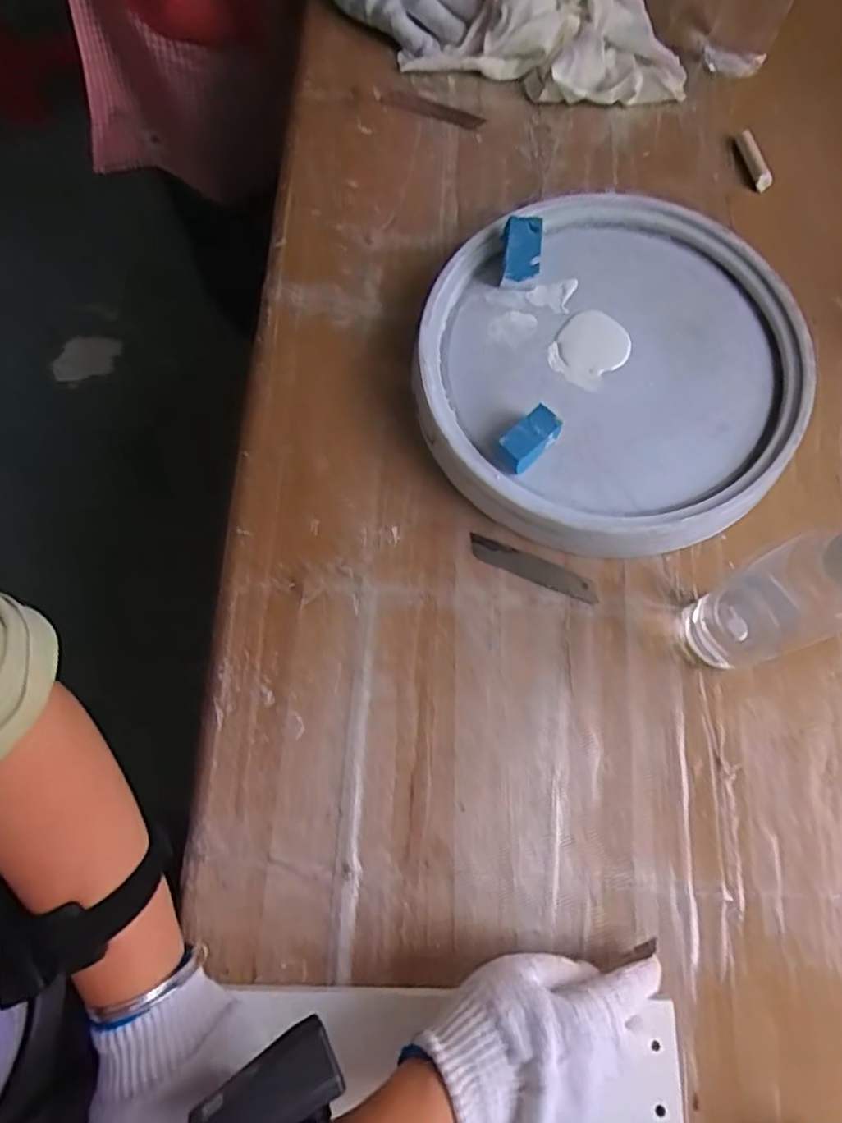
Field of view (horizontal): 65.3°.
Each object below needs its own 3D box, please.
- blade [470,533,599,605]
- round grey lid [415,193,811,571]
[{"bbox_3d":[0.083,0.005,0.486,0.099,0.004,0.018,23,75,7],"label":"blade"},{"bbox_3d":[0.141,-0.150,0.506,0.277,0.045,0.287,0,73,0],"label":"round grey lid"}]

